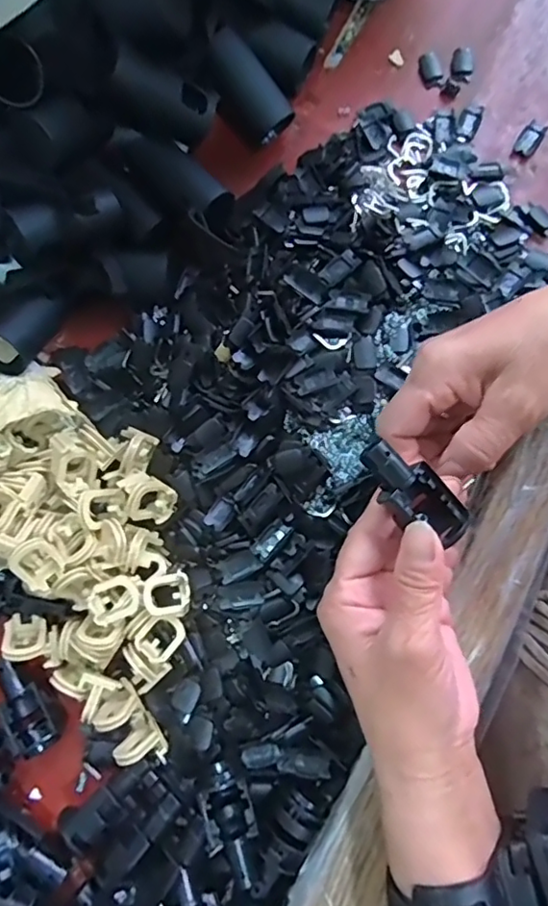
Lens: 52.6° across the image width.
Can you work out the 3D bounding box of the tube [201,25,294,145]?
[{"bbox_3d":[-0.017,-0.231,0.352,0.036,0.027,0.062,-33,112,33],"label":"tube"}]

